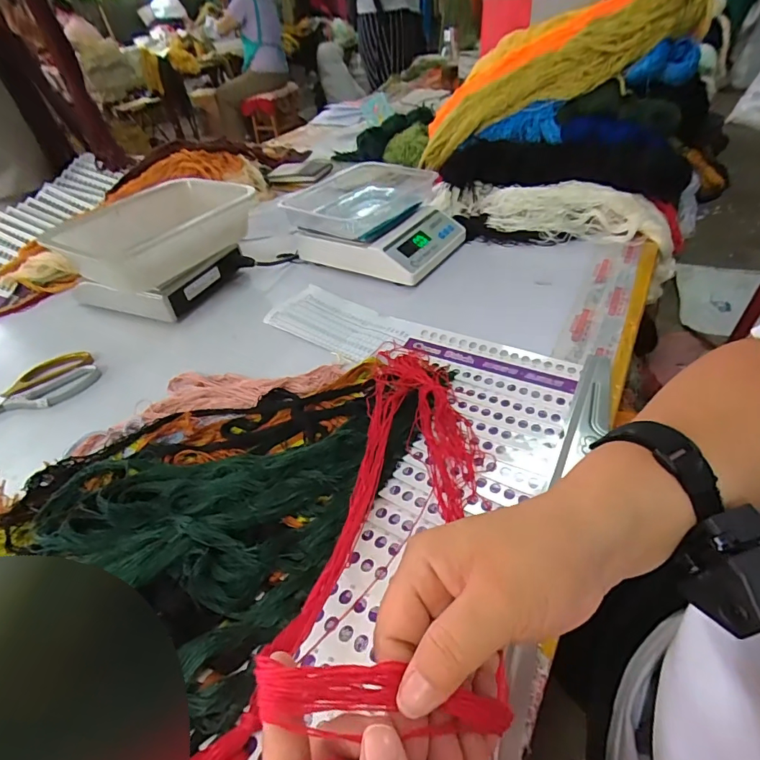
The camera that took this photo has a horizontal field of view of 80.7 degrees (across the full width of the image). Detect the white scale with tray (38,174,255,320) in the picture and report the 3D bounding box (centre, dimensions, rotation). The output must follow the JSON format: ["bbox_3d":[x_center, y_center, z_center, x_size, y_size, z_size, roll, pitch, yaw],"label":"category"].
[{"bbox_3d":[-0.328,-0.211,0.728,0.175,0.145,0.293,27,51,33],"label":"white scale with tray"}]

